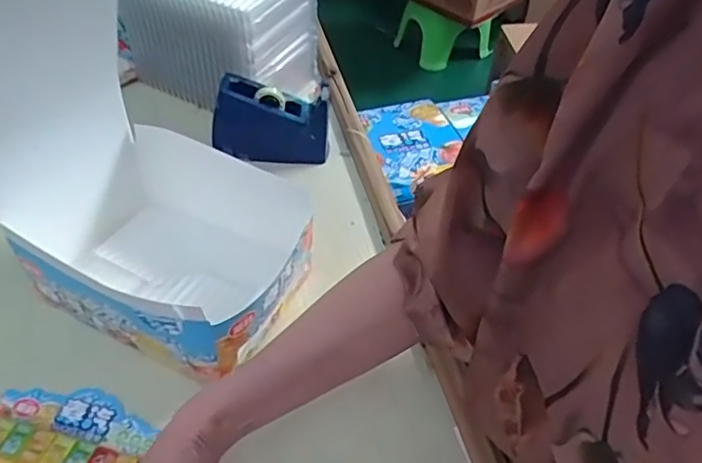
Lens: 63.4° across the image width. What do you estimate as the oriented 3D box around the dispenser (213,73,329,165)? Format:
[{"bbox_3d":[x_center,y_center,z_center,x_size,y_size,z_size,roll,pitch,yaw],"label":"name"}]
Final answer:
[{"bbox_3d":[-0.092,-0.129,0.667,0.132,0.084,0.048,3,45,-3],"label":"dispenser"}]

